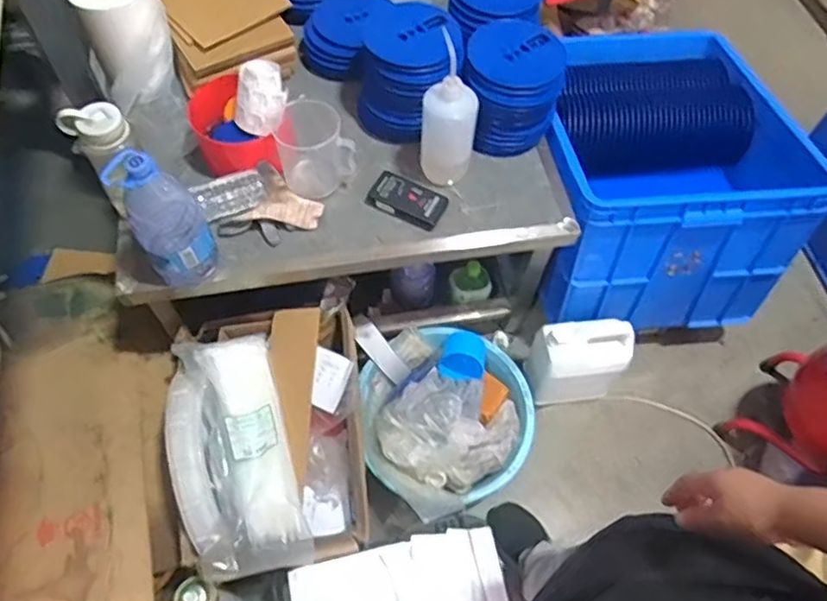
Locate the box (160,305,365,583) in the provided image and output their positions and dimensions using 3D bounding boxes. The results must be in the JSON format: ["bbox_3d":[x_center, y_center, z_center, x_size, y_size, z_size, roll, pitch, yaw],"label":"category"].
[{"bbox_3d":[-0.239,0.219,1.069,0.306,0.151,0.445,-4,60,-5],"label":"box"}]

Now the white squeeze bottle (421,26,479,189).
[{"bbox_3d":[0.059,-0.296,1.040,0.085,0.228,0.076,28,62,12],"label":"white squeeze bottle"}]

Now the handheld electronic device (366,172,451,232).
[{"bbox_3d":[-0.009,-0.177,1.096,0.129,0.022,0.076,25,62,11],"label":"handheld electronic device"}]

